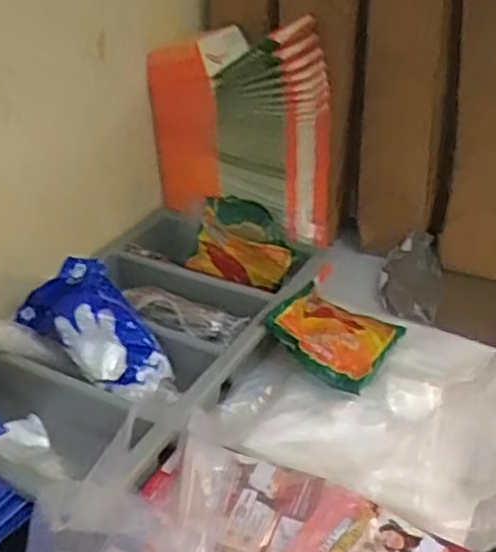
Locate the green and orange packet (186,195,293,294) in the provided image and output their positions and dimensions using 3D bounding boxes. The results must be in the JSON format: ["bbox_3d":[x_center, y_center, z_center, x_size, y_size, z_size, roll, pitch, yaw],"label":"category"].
[{"bbox_3d":[-0.012,-0.045,0.900,0.144,0.096,0.075,6,33,13],"label":"green and orange packet"}]

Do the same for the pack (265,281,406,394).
[{"bbox_3d":[0.109,0.064,0.836,0.133,0.039,0.162,31,32,17],"label":"pack"}]

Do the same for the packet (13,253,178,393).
[{"bbox_3d":[-0.162,0.061,0.767,0.192,0.054,0.108,38,90,14],"label":"packet"}]

